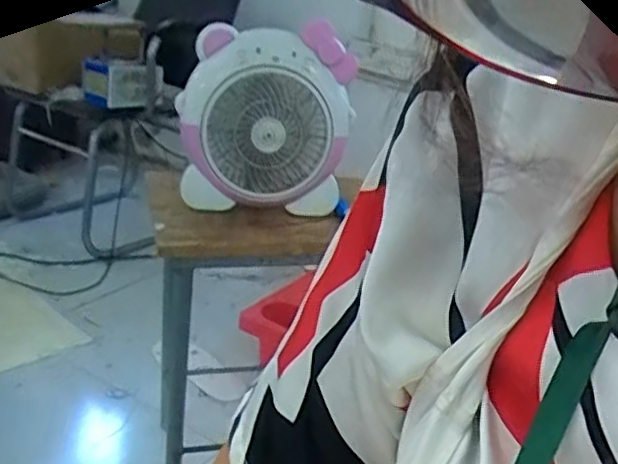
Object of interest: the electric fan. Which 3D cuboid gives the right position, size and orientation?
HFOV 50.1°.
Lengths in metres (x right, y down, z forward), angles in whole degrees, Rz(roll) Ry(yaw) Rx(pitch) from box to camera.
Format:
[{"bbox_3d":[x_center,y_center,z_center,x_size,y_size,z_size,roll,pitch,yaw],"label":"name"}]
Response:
[{"bbox_3d":[-0.068,-0.172,1.014,0.245,0.268,0.145,4,22,-8],"label":"electric fan"}]

